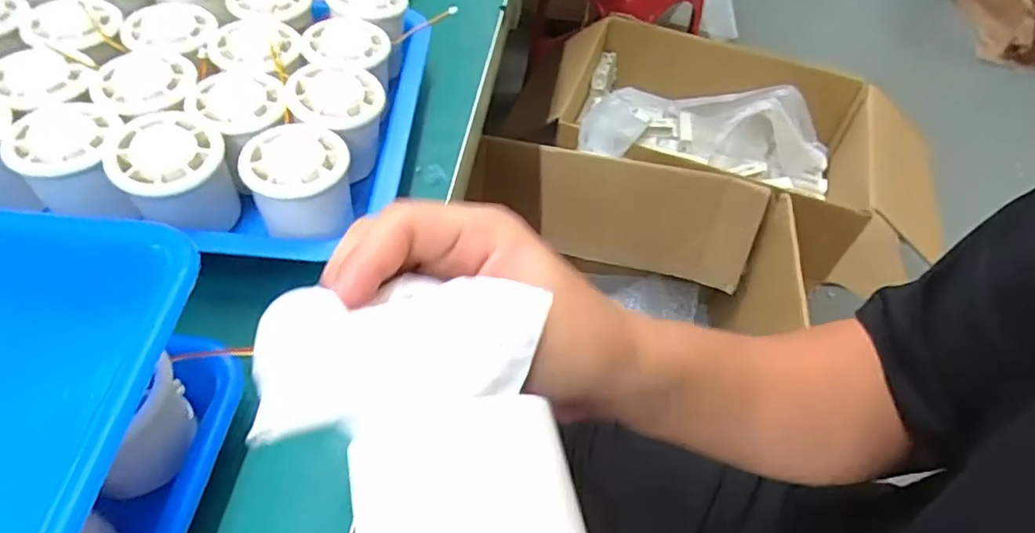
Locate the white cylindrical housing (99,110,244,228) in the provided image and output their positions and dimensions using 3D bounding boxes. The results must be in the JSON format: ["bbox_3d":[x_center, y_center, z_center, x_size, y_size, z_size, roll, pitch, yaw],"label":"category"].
[{"bbox_3d":[-0.192,-0.050,0.344,0.055,0.050,0.053,3,51,-3],"label":"white cylindrical housing"}]

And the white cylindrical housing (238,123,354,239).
[{"bbox_3d":[-0.124,-0.046,0.352,0.055,0.044,0.055,3,51,-3],"label":"white cylindrical housing"}]

